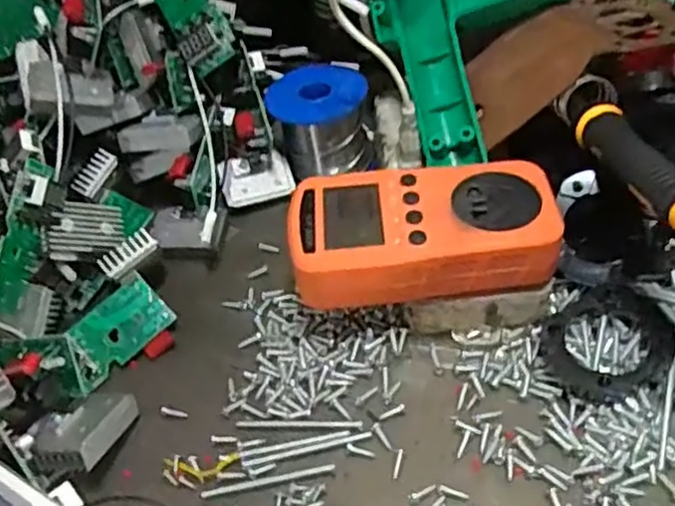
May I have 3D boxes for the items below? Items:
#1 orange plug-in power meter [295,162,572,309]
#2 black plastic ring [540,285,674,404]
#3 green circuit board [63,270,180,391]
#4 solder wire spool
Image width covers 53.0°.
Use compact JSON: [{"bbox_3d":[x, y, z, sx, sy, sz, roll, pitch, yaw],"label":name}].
[{"bbox_3d":[0.041,-0.011,0.337,0.124,0.028,0.064,-8,47,0],"label":"orange plug-in power meter"},{"bbox_3d":[0.130,0.043,0.326,0.057,0.023,0.056,-4,47,4],"label":"black plastic ring"},{"bbox_3d":[-0.117,0.041,0.359,0.056,0.008,0.033,-43,91,-18],"label":"green circuit board"},{"bbox_3d":[-0.012,-0.086,0.441,0.061,0.053,0.059,-4,47,4],"label":"solder wire spool"}]

